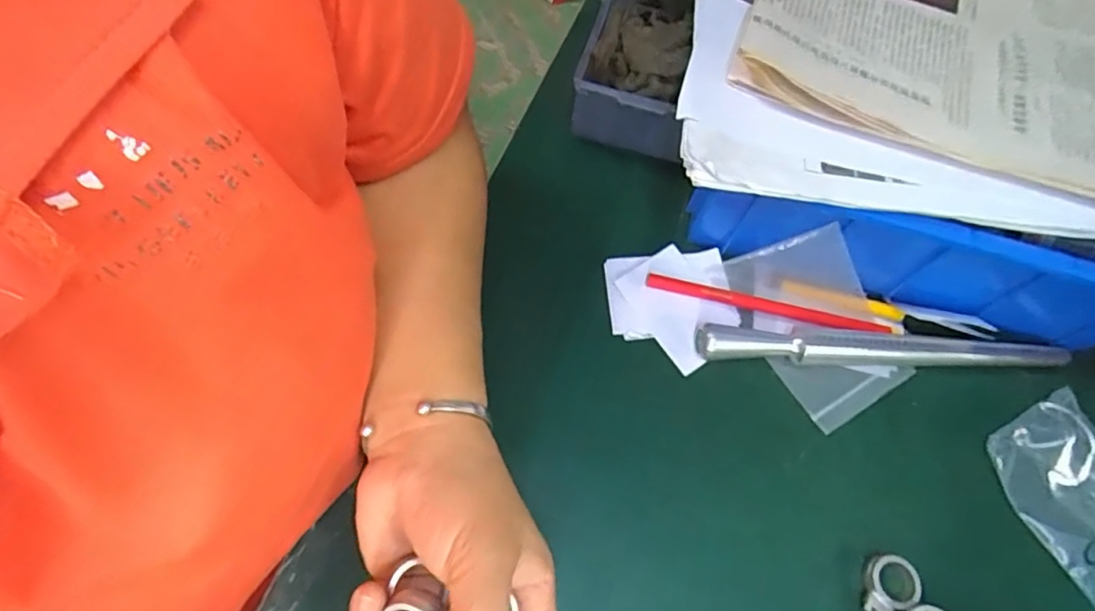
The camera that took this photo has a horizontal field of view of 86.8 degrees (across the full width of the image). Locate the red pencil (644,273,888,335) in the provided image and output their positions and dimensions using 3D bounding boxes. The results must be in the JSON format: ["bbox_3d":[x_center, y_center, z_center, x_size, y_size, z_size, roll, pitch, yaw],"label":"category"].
[{"bbox_3d":[0.140,0.000,0.370,0.154,0.013,0.011,14,62,1],"label":"red pencil"}]

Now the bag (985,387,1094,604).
[{"bbox_3d":[0.315,0.117,0.328,0.077,0.016,0.120,-34,72,-7],"label":"bag"}]

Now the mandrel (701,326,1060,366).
[{"bbox_3d":[0.208,0.026,0.355,0.232,0.017,0.016,3,63,-4],"label":"mandrel"}]

